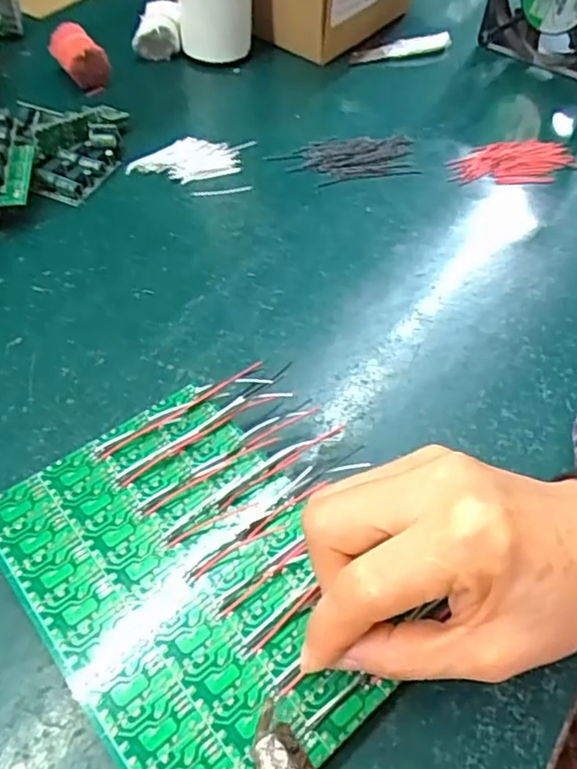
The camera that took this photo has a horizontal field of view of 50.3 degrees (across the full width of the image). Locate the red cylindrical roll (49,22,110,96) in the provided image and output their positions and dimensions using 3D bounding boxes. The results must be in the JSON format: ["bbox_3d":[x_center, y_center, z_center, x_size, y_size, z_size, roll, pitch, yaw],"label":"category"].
[{"bbox_3d":[-0.177,-0.277,0.518,0.052,0.037,0.031,35,58,23],"label":"red cylindrical roll"}]

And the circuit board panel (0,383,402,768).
[{"bbox_3d":[-0.040,0.079,0.255,0.113,0.004,0.165,-33,59,-25],"label":"circuit board panel"}]

